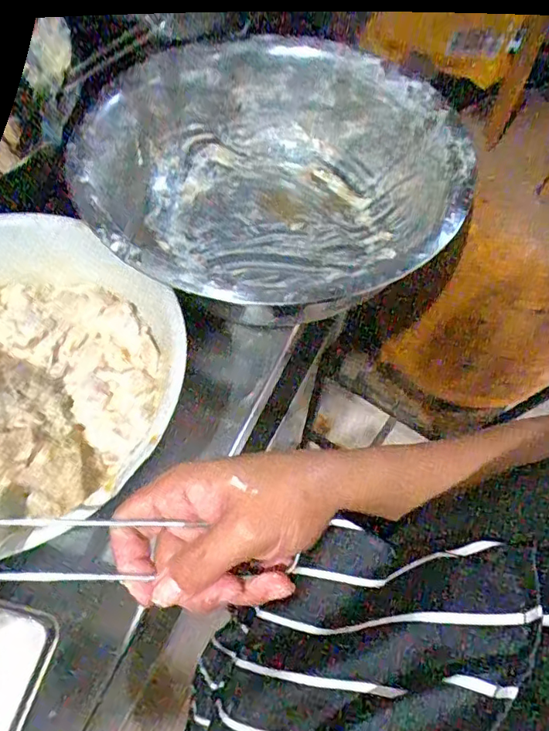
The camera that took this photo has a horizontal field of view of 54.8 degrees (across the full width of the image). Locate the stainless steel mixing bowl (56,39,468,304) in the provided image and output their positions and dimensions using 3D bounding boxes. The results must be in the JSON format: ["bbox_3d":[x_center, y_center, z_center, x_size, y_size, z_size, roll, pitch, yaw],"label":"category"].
[{"bbox_3d":[-0.011,-0.177,0.519,0.340,0.117,0.308,-26,64,-18],"label":"stainless steel mixing bowl"}]

